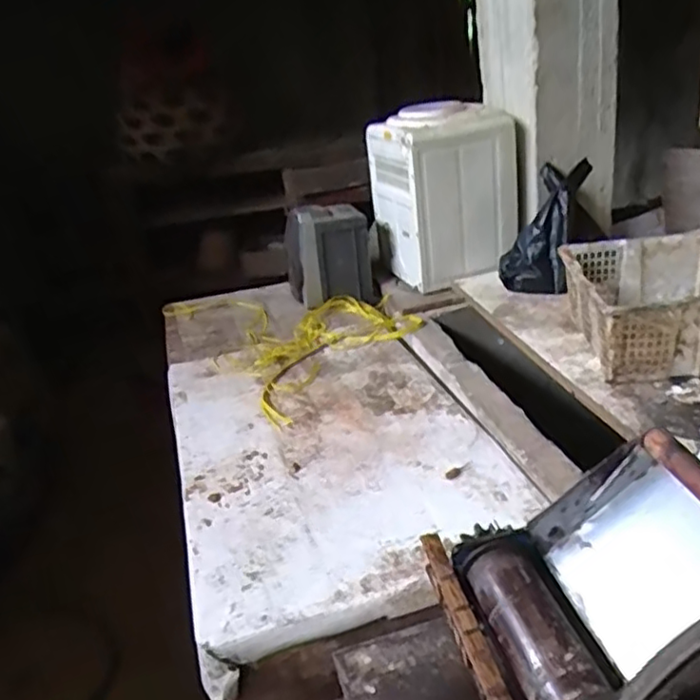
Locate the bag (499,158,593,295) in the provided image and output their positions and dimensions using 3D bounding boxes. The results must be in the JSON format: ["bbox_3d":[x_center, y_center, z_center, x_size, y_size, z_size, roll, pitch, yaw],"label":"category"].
[{"bbox_3d":[0.488,-0.298,1.609,0.171,0.340,0.110,20,2,44],"label":"bag"}]

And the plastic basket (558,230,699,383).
[{"bbox_3d":[0.684,-0.094,1.293,0.461,0.180,0.339,-5,26,7],"label":"plastic basket"}]

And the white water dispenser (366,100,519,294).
[{"bbox_3d":[0.251,-0.439,1.816,0.298,0.421,0.326,-16,27,-16],"label":"white water dispenser"}]

